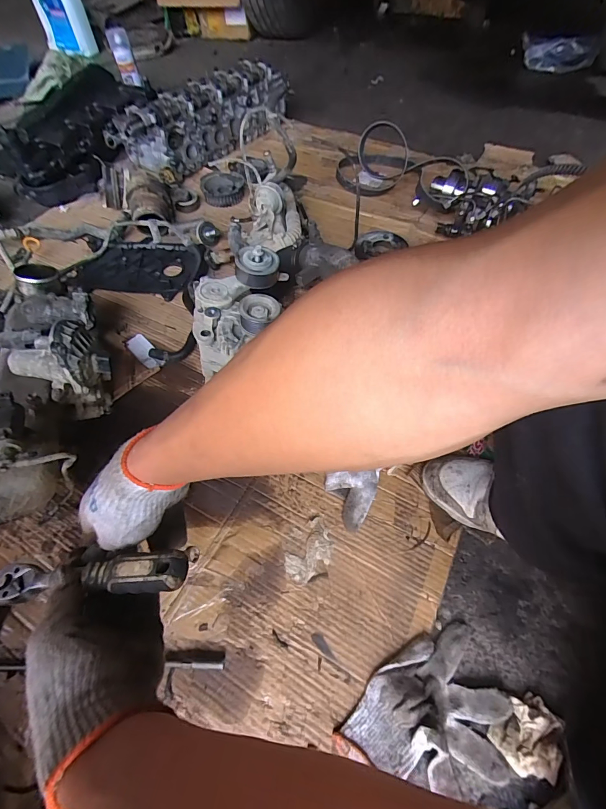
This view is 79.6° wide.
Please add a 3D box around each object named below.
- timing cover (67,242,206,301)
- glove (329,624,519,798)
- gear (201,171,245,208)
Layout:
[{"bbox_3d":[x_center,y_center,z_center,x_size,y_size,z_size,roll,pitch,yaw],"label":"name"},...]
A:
[{"bbox_3d":[-0.358,-0.317,0.796,0.289,0.047,0.172,0,57,1],"label":"timing cover"},{"bbox_3d":[0.145,0.358,0.407,0.195,0.039,0.141,-25,60,-14],"label":"glove"},{"bbox_3d":[-0.212,-0.577,0.971,0.114,0.031,0.118,0,61,0],"label":"gear"}]

